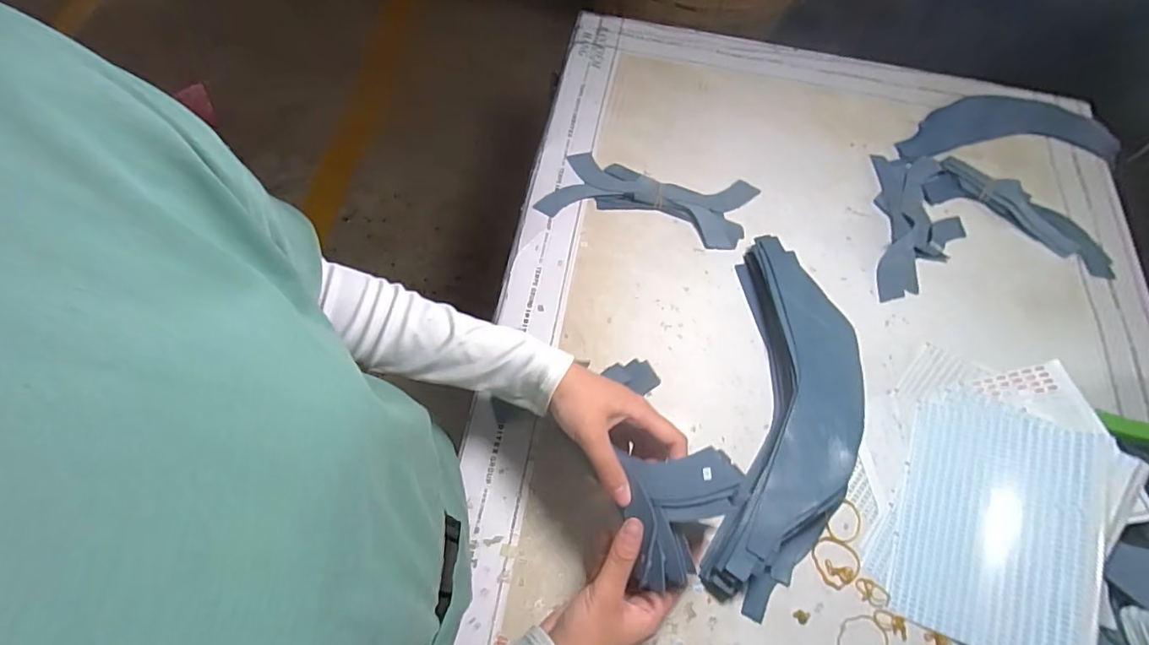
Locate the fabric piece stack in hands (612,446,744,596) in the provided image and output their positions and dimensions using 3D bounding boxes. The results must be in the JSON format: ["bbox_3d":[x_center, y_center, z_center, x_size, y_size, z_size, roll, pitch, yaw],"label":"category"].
[{"bbox_3d":[0.073,0.136,0.365,0.074,0.050,0.091,7,65,0],"label":"fabric piece stack in hands"}]

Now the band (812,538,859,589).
[{"bbox_3d":[0.235,0.213,0.470,0.039,0.004,0.041,1,65,-3],"label":"band"}]

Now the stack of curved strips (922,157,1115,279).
[{"bbox_3d":[0.545,-0.128,0.639,0.221,0.011,0.081,36,68,12],"label":"stack of curved strips"}]

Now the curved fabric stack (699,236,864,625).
[{"bbox_3d":[0.204,0.081,0.498,0.106,0.057,0.346,13,65,3],"label":"curved fabric stack"}]

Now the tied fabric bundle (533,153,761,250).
[{"bbox_3d":[0.088,-0.149,0.620,0.239,0.015,0.094,11,65,2],"label":"tied fabric bundle"}]

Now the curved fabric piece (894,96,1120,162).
[{"bbox_3d":[0.577,-0.257,0.701,0.311,0.005,0.113,3,65,-2],"label":"curved fabric piece"}]

